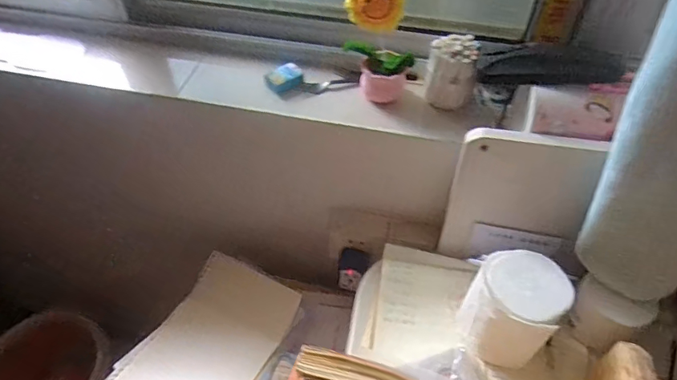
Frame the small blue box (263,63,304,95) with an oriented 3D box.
[{"bbox_3d":[-0.069,-0.149,0.637,0.050,0.020,0.029,-34,57,-27],"label":"small blue box"}]

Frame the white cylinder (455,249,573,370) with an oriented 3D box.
[{"bbox_3d":[0.192,0.133,0.534,0.098,0.121,0.091,1,49,-1],"label":"white cylinder"}]

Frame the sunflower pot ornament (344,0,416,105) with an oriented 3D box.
[{"bbox_3d":[0.050,-0.178,0.583,0.070,0.144,0.056,-19,52,-17],"label":"sunflower pot ornament"}]

